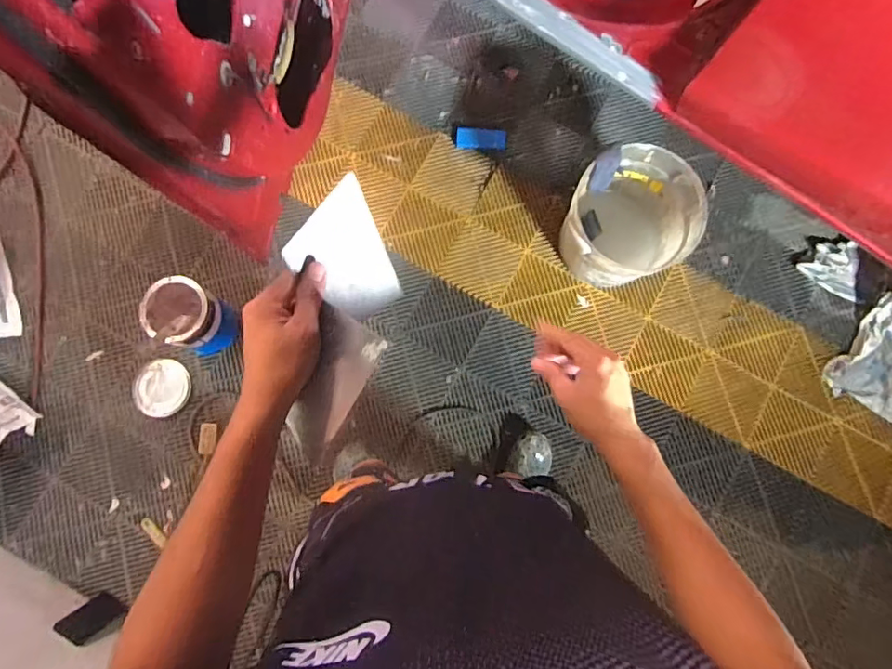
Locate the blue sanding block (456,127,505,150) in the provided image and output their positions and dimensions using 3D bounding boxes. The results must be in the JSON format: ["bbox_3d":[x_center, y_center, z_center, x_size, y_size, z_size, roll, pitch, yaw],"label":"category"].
[{"bbox_3d":[0.106,-0.590,1.611,0.145,0.017,0.066,4,81,-1],"label":"blue sanding block"}]

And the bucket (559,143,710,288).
[{"bbox_3d":[0.468,-0.293,1.441,0.318,0.277,0.304,-14,81,-4],"label":"bucket"}]

